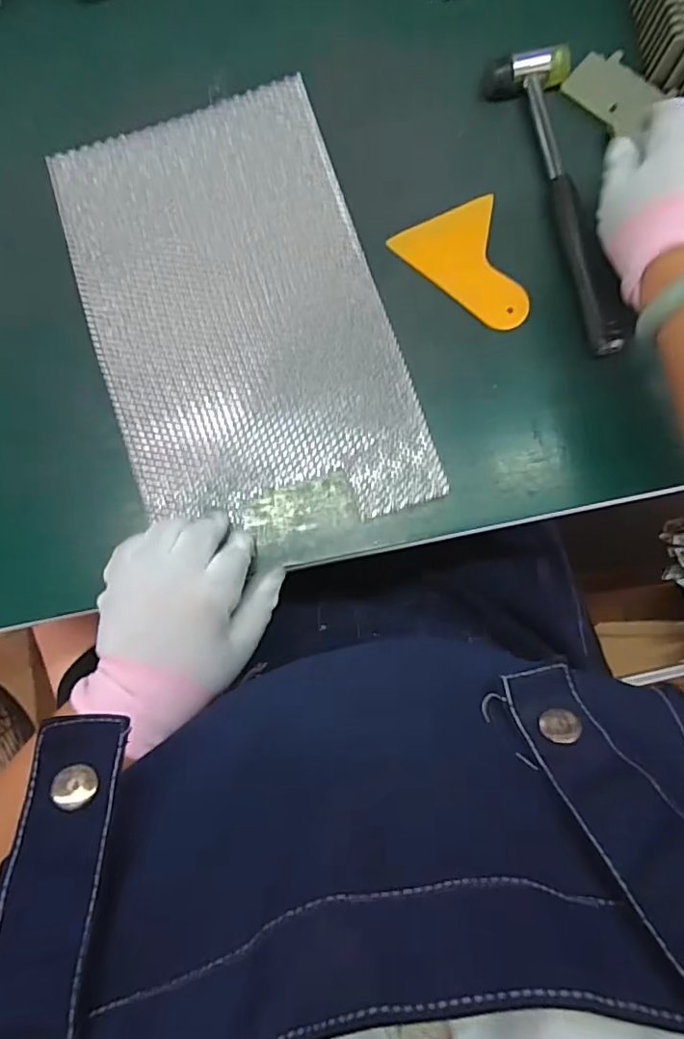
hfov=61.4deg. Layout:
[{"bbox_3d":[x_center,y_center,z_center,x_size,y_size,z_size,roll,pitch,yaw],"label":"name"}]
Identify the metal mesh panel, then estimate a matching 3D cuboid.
[{"bbox_3d":[-0.075,-0.147,0.411,0.197,0.010,0.326,-18,83,0],"label":"metal mesh panel"}]

